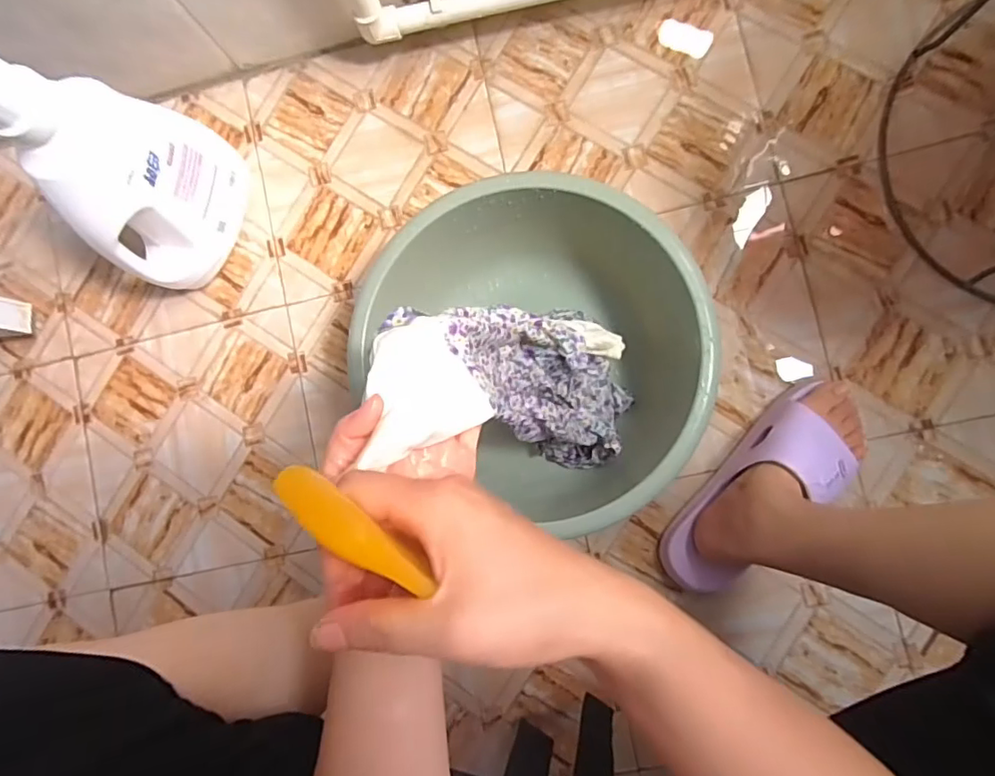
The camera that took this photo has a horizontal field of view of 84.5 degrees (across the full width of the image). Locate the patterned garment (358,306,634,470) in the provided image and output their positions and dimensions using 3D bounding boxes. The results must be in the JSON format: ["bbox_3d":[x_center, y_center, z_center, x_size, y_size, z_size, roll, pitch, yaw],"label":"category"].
[{"bbox_3d":[0.022,0.000,0.467,0.072,0.342,0.147,-2,86,32],"label":"patterned garment"}]

